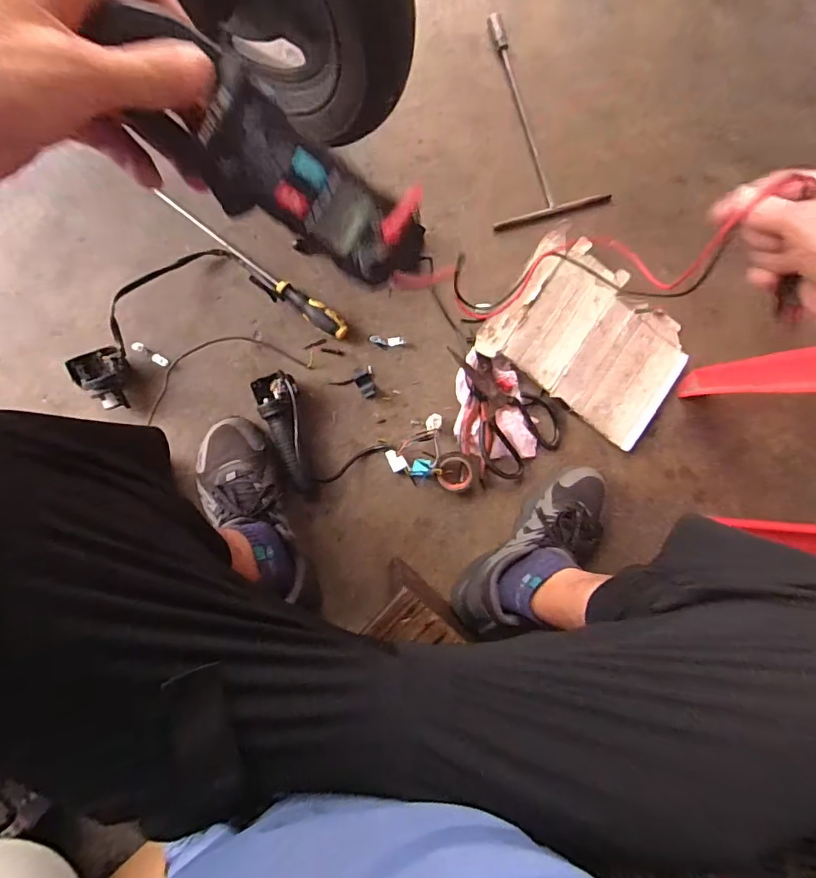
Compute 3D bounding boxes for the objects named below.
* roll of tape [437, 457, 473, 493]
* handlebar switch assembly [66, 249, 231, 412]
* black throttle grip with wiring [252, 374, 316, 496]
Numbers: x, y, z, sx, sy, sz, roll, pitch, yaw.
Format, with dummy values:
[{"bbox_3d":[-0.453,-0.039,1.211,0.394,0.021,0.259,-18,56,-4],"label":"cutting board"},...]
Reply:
[{"bbox_3d":[0.070,0.053,0.709,0.053,0.028,0.049,0,87,-7],"label":"roll of tape"},{"bbox_3d":[-0.350,-0.168,0.657,0.083,0.058,0.264,30,84,-6],"label":"handlebar switch assembly"},{"bbox_3d":[-0.162,-0.010,0.671,0.059,0.049,0.168,-21,90,-8],"label":"black throttle grip with wiring"}]

